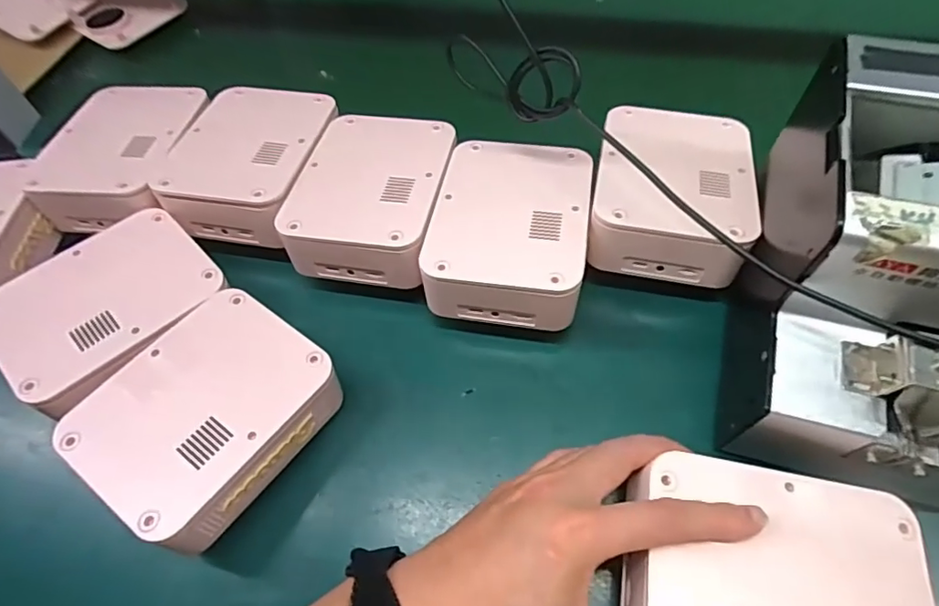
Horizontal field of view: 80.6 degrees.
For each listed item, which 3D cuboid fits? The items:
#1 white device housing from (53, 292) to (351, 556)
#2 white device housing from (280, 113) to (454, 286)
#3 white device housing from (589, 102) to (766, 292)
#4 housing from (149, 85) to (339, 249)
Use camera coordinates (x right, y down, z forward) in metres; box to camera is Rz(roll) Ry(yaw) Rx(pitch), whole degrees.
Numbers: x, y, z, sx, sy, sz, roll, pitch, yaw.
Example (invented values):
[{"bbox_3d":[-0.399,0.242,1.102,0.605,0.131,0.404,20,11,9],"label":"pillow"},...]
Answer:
[{"bbox_3d":[-0.147,0.065,0.326,0.098,0.062,0.123,32,66,21],"label":"white device housing"},{"bbox_3d":[-0.065,-0.079,0.388,0.096,0.038,0.129,8,60,8],"label":"white device housing"},{"bbox_3d":[0.135,-0.081,0.373,0.100,0.038,0.134,11,60,10],"label":"white device housing"},{"bbox_3d":[-0.163,-0.108,0.409,0.101,0.042,0.130,8,60,9],"label":"housing"}]

